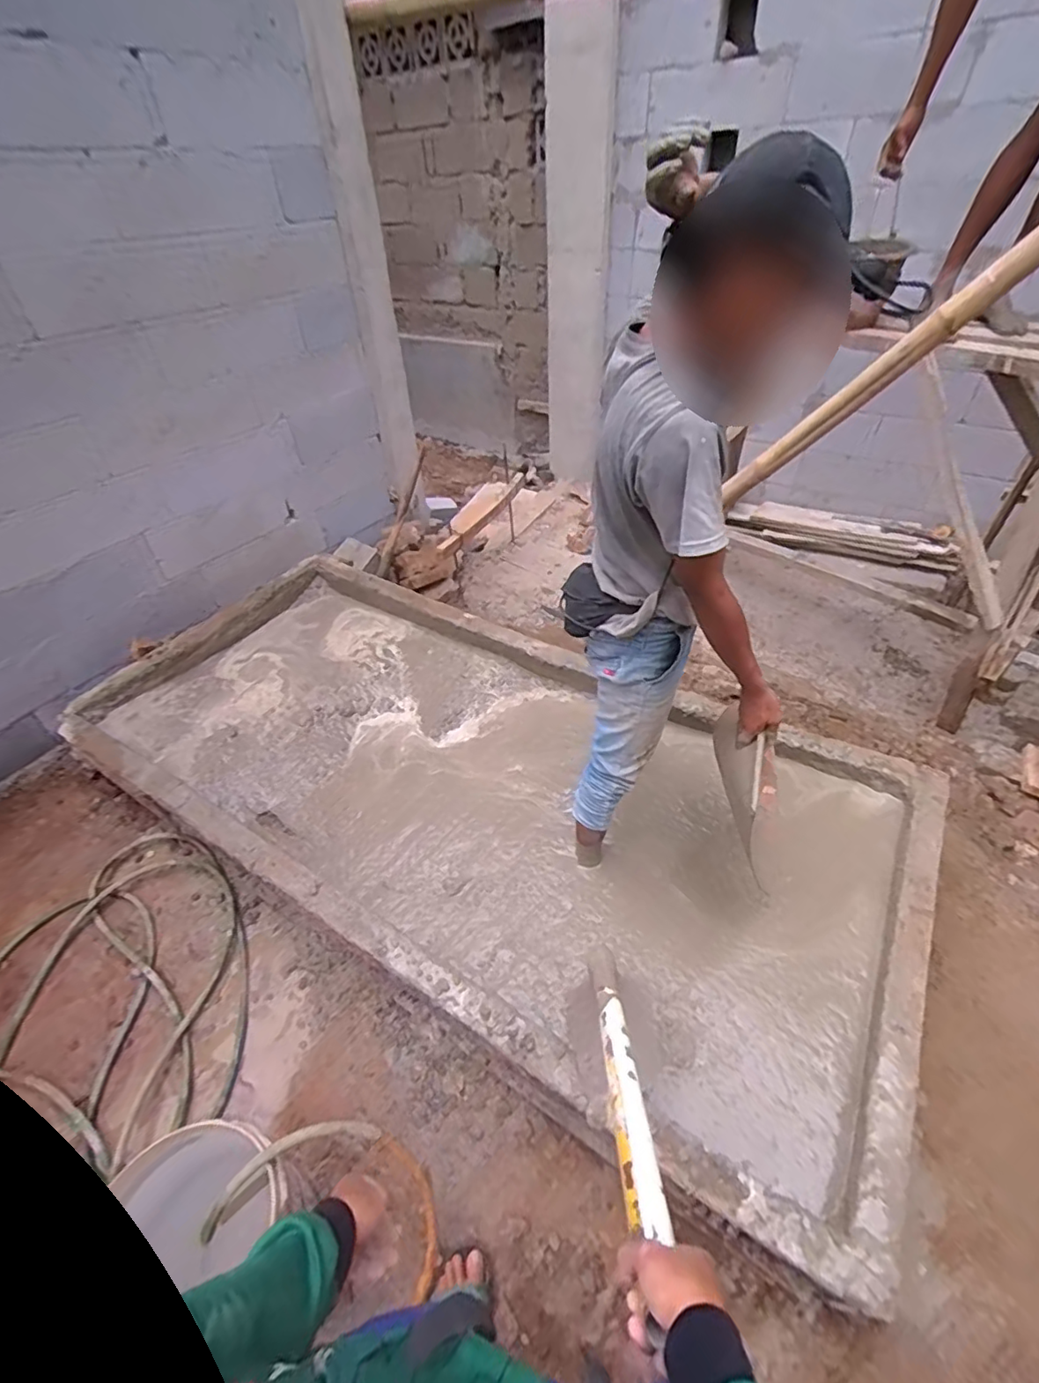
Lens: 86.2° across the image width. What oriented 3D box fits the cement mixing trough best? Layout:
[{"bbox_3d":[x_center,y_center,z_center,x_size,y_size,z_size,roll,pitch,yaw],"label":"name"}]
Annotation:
[{"bbox_3d":[-0.200,0.230,1.780,2.563,0.279,1.235,20,47,25],"label":"cement mixing trough"}]

